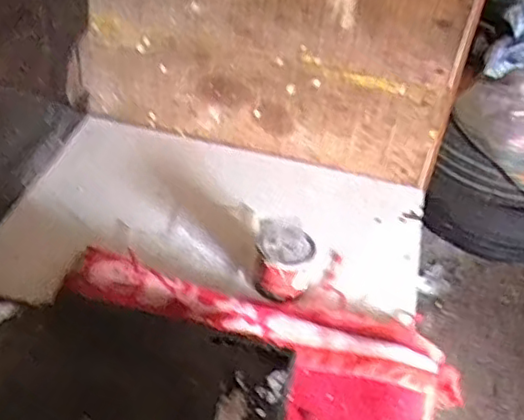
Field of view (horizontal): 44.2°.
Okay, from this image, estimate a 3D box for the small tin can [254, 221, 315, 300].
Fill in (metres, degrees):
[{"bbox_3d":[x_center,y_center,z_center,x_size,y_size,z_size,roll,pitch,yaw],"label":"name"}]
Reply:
[{"bbox_3d":[0.028,0.070,0.825,0.072,0.084,0.071,3,40,-2],"label":"small tin can"}]

